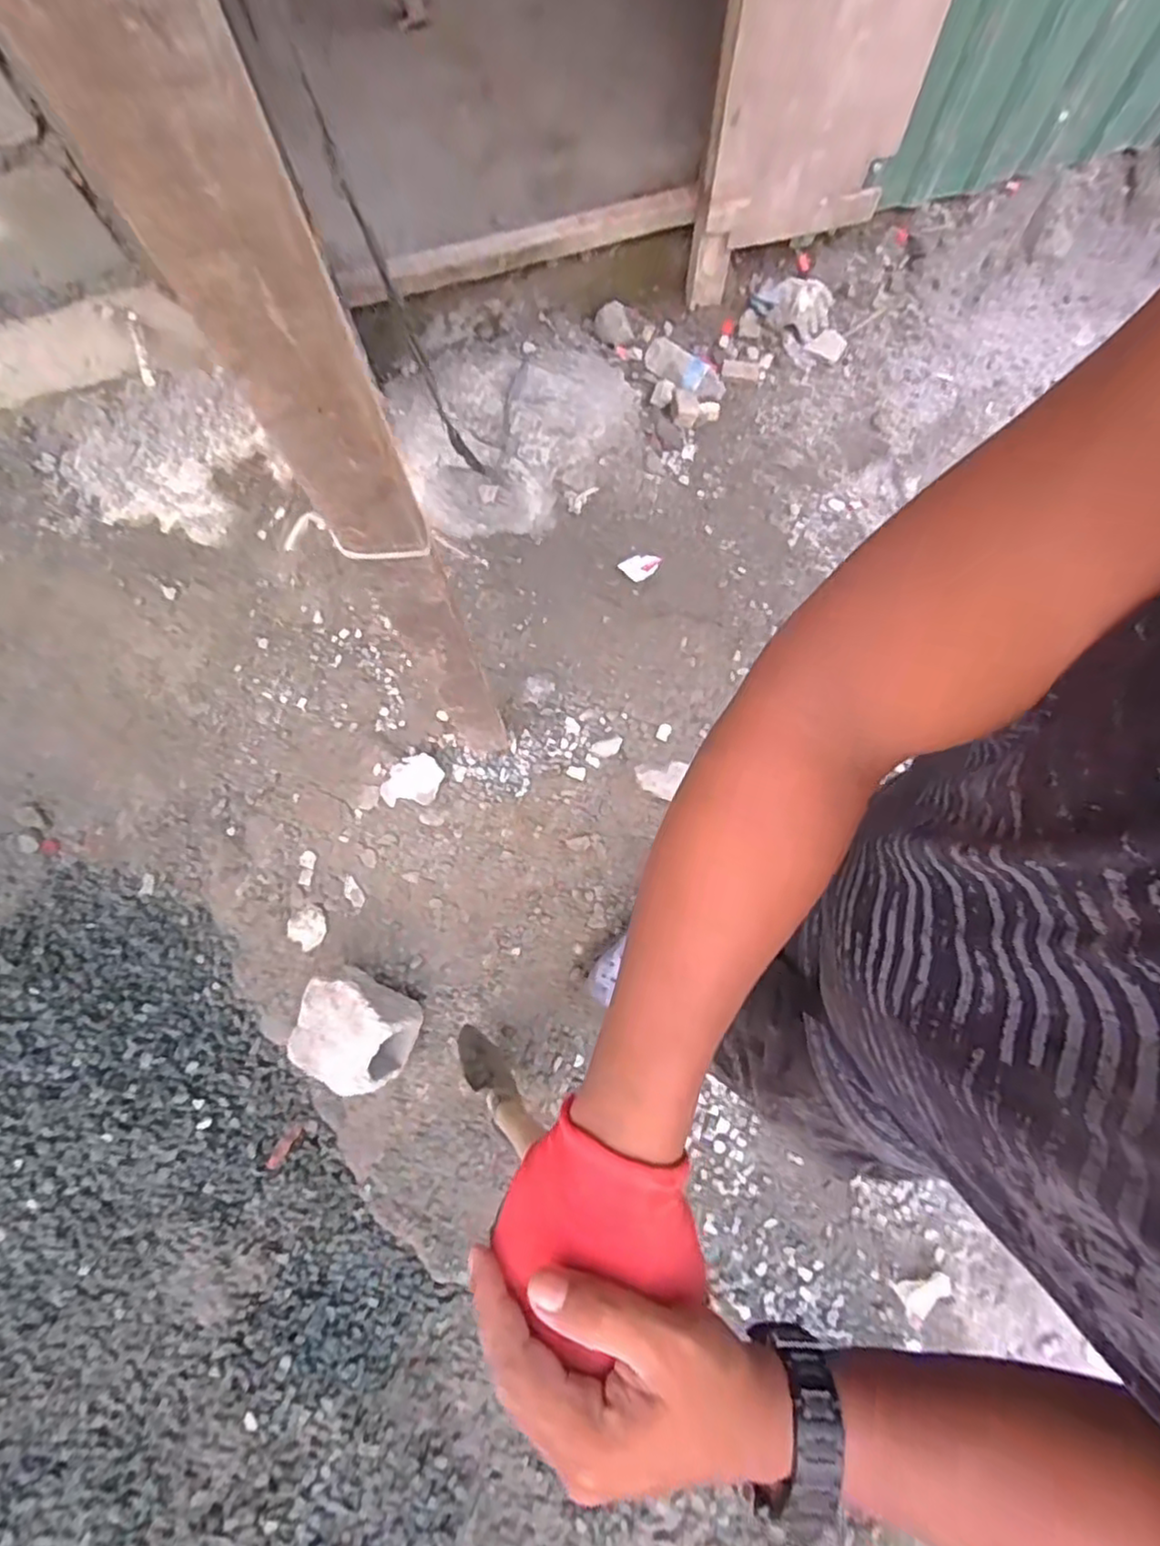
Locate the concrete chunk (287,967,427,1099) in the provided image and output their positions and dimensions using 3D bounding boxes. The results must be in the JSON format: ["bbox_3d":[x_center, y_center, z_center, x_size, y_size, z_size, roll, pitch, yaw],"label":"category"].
[{"bbox_3d":[-0.433,0.489,1.256,0.221,0.129,0.194,25,77,7],"label":"concrete chunk"}]

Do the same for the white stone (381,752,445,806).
[{"bbox_3d":[-0.345,0.014,1.383,0.135,0.031,0.107,2,75,2],"label":"white stone"}]

